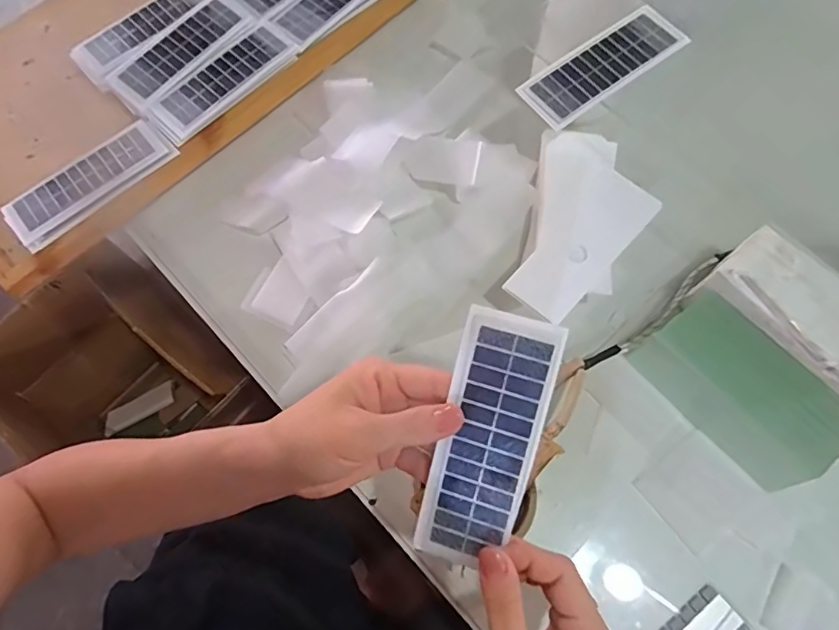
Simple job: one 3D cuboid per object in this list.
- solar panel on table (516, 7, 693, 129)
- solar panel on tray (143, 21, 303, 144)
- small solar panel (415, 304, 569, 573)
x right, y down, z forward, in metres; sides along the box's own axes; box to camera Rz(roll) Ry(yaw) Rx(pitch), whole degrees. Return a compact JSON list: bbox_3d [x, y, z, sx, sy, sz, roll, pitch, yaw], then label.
[{"bbox_3d":[0.151,-0.203,0.437,0.140,0.009,0.052,-35,72,-9],"label":"solar panel on table"},{"bbox_3d":[-0.182,-0.222,0.511,0.052,0.020,0.151,40,77,9],"label":"solar panel on tray"},{"bbox_3d":[0.036,0.070,0.288,0.052,0.005,0.140,16,100,15],"label":"small solar panel"}]

